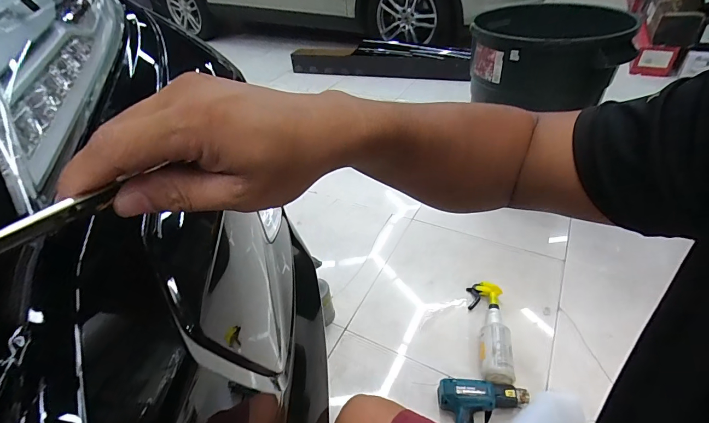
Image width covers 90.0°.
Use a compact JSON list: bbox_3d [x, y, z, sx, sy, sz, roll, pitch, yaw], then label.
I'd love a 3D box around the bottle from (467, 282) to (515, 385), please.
[{"bbox_3d":[0.413,0.363,1.088,0.101,0.089,0.348,2,41,9],"label":"bottle"}]

